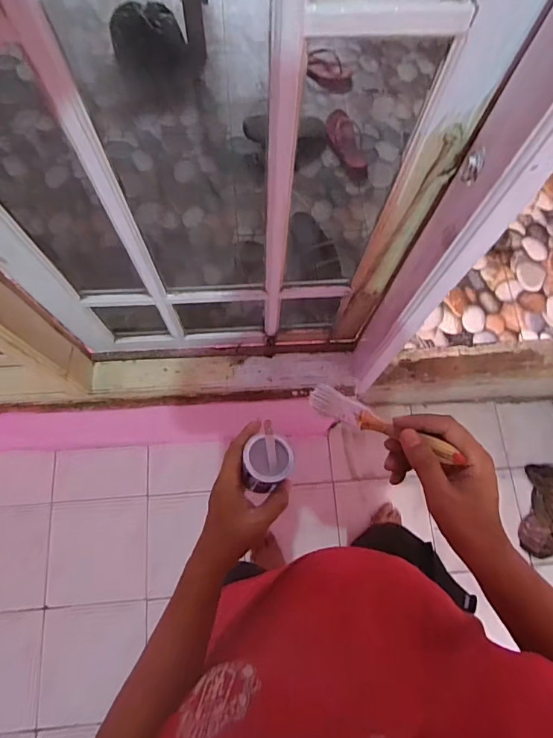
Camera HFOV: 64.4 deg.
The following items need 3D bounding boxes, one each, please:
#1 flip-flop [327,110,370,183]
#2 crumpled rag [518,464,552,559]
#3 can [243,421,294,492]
[{"bbox_3d":[0.230,-0.730,1.438,0.106,0.042,0.269,-11,73,-5],"label":"flip-flop"},{"bbox_3d":[0.911,0.469,1.431,0.202,0.054,0.299,15,73,3],"label":"crumpled rag"},{"bbox_3d":[-0.014,0.111,0.519,0.064,0.085,0.057,-40,78,-13],"label":"can"}]

